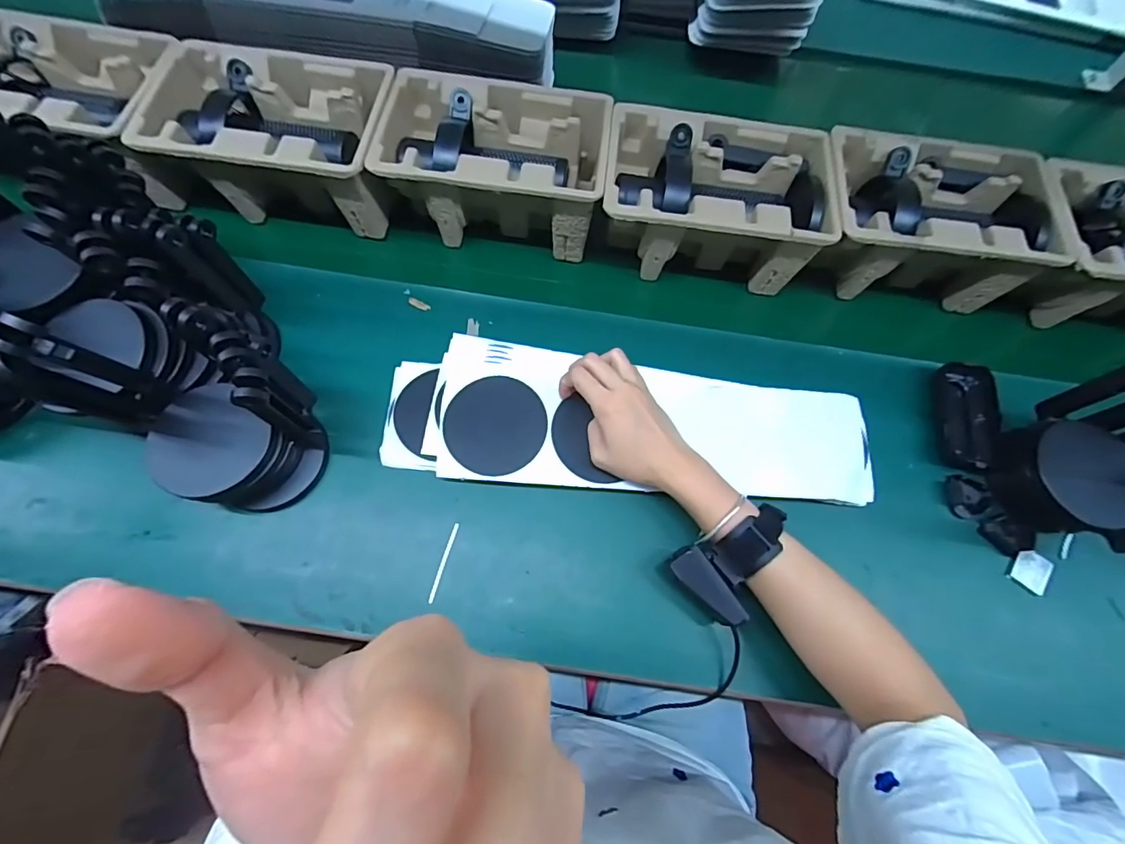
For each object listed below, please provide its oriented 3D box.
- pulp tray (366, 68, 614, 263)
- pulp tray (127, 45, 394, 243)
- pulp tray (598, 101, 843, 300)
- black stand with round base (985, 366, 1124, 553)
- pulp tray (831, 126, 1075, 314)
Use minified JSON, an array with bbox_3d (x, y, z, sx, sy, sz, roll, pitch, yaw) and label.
[{"bbox_3d":[-0.067,-0.271,0.525,0.224,0.099,0.144,7,69,0],"label":"pulp tray"},{"bbox_3d":[-0.293,-0.293,0.519,0.229,0.097,0.152,7,69,1],"label":"pulp tray"},{"bbox_3d":[0.155,-0.233,0.523,0.223,0.099,0.146,7,69,0],"label":"pulp tray"},{"bbox_3d":[0.477,0.029,0.406,0.118,0.137,0.124,39,70,11],"label":"black stand with round base"},{"bbox_3d":[0.379,-0.211,0.523,0.221,0.100,0.143,6,67,-3],"label":"pulp tray"}]

